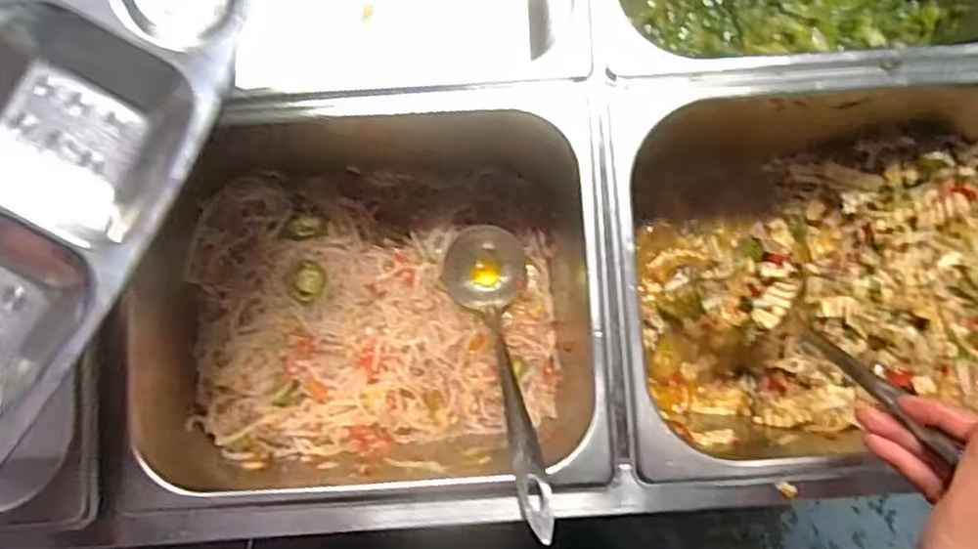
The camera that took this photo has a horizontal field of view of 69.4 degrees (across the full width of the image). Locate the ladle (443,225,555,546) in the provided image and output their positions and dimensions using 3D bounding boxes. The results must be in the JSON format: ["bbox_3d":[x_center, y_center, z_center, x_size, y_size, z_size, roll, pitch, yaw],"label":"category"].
[{"bbox_3d":[0.007,0.066,0.518,0.065,0.051,0.256,-10,44,2],"label":"ladle"}]

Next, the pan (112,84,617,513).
[{"bbox_3d":[-0.080,0.018,0.533,0.323,0.147,0.276,-2,88,2],"label":"pan"}]

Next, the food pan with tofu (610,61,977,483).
[{"bbox_3d":[0.257,-0.003,0.526,0.335,0.139,0.268,-2,88,2],"label":"food pan with tofu"}]

